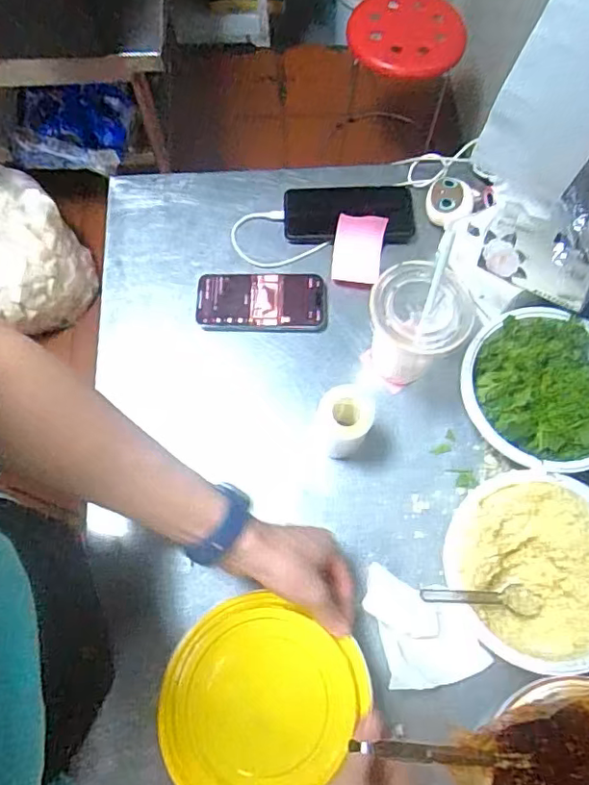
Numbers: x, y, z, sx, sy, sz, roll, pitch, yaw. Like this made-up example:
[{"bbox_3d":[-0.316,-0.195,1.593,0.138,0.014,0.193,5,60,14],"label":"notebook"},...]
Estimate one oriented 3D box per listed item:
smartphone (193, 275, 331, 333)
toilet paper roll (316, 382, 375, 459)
[{"bbox_3d":[-0.038,-0.103,0.647,0.149,0.014,0.073,2,70,-1],"label":"smartphone"},{"bbox_3d":[0.047,0.030,0.553,0.051,0.080,0.050,1,70,-2],"label":"toilet paper roll"}]

